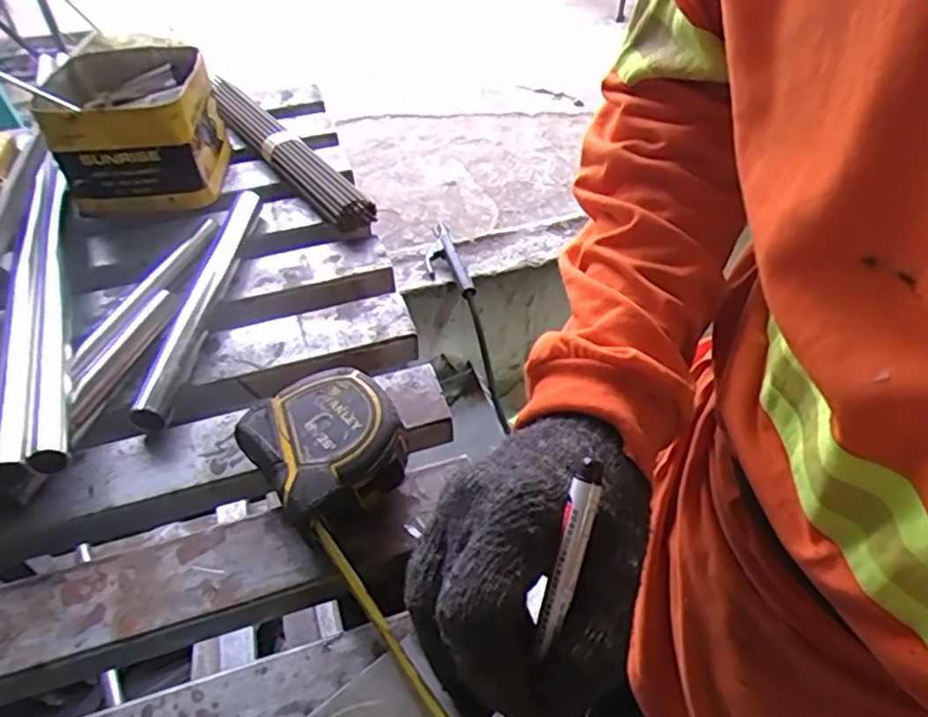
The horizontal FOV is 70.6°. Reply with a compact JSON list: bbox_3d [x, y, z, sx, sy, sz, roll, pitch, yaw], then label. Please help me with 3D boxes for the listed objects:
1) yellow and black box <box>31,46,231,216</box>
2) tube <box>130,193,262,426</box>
[{"bbox_3d":[-0.273,-0.192,0.552,0.120,0.090,0.130,-5,46,-3],"label":"yellow and black box"},{"bbox_3d":[-0.181,-0.048,0.459,0.022,0.021,0.239,1,45,1],"label":"tube"}]

